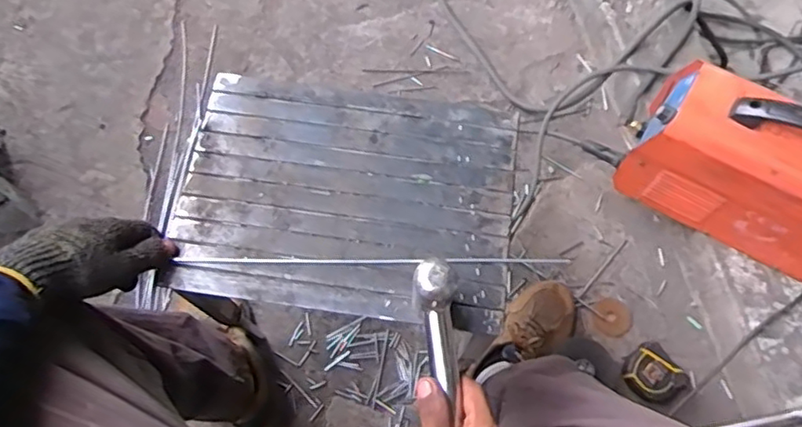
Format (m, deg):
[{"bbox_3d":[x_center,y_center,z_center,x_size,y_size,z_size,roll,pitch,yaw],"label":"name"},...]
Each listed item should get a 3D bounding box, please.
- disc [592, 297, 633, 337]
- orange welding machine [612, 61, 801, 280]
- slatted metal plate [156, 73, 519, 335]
[{"bbox_3d":[0.348,0.171,0.974,0.067,0.004,0.061,2,69,-6],"label":"disc"},{"bbox_3d":[0.502,-0.064,0.825,0.315,0.217,0.133,31,71,10],"label":"orange welding machine"},{"bbox_3d":[-0.056,-0.020,0.627,0.342,0.014,0.248,9,67,3],"label":"slatted metal plate"}]

